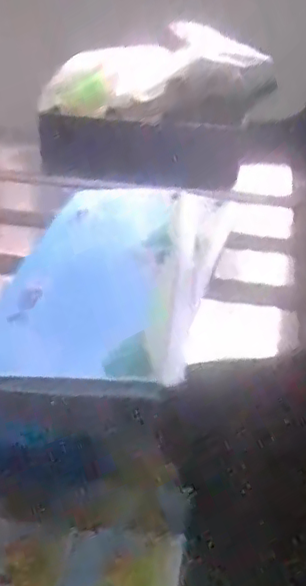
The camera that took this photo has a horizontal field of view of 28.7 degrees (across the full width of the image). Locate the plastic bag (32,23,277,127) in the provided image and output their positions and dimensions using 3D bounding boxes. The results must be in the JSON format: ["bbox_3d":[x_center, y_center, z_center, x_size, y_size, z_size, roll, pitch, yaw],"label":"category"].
[{"bbox_3d":[-0.005,-0.262,0.703,0.265,0.081,0.127,-25,38,-20],"label":"plastic bag"}]

